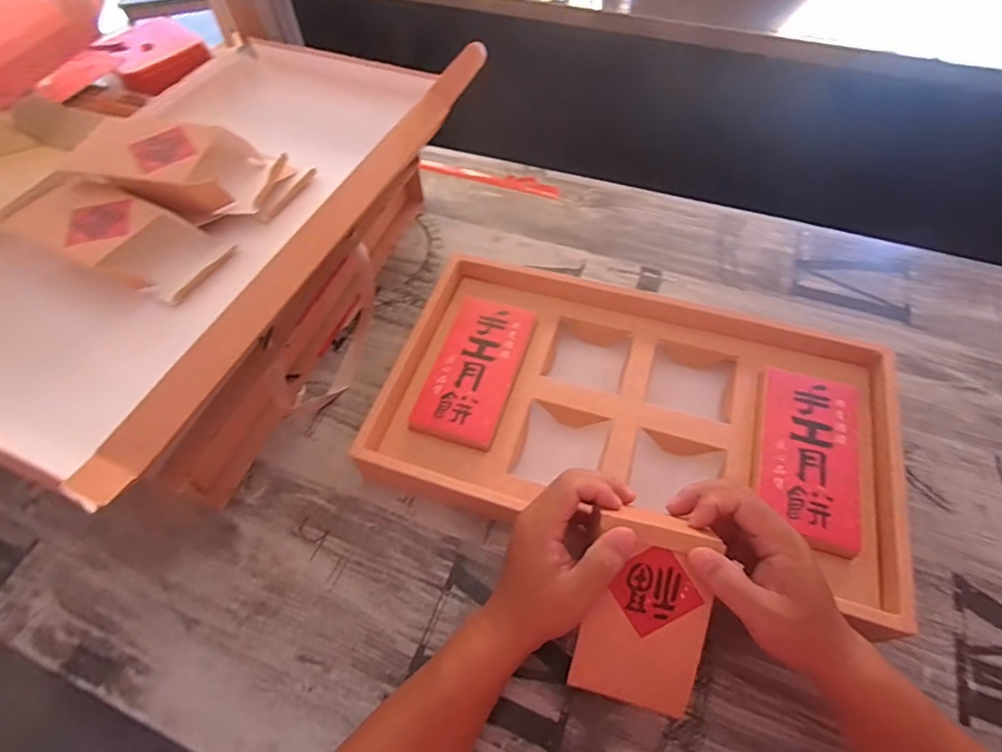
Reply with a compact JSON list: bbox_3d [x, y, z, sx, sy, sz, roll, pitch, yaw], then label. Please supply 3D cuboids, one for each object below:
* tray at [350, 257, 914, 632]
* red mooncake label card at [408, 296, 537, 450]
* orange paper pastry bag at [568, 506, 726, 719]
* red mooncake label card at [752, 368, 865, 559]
[{"bbox_3d":[0.127,0.036,0.529,0.467,0.062,0.272,14,59,11],"label":"tray"},{"bbox_3d":[-0.027,-0.010,0.543,0.087,0.011,0.170,14,59,11],"label":"red mooncake label card"},{"bbox_3d":[0.103,0.166,0.369,0.084,0.008,0.136,10,94,5],"label":"orange paper pastry bag"},{"bbox_3d":[0.282,0.069,0.475,0.089,0.009,0.169,16,60,11],"label":"red mooncake label card"}]

